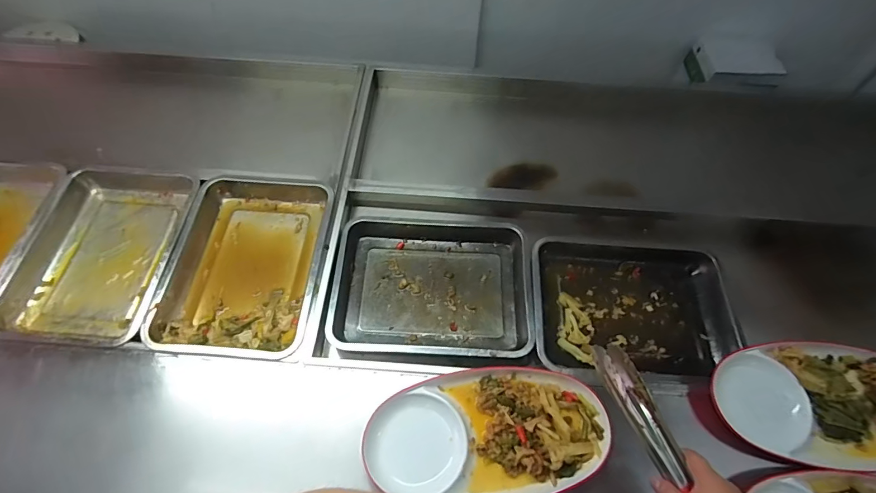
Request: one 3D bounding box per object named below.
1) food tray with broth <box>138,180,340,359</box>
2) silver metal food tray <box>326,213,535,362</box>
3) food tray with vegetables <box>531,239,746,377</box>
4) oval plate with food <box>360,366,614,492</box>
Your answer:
[{"bbox_3d":[-0.341,0.023,0.783,0.270,0.056,0.341,2,61,1],"label":"food tray with broth"},{"bbox_3d":[-0.010,0.071,0.788,0.343,0.064,0.270,1,61,0],"label":"silver metal food tray"},{"bbox_3d":[0.345,0.103,0.784,0.350,0.058,0.249,5,61,3],"label":"food tray with vegetables"},{"bbox_3d":[0.070,0.275,0.629,0.338,0.060,0.177,-6,56,-8],"label":"oval plate with food"}]

